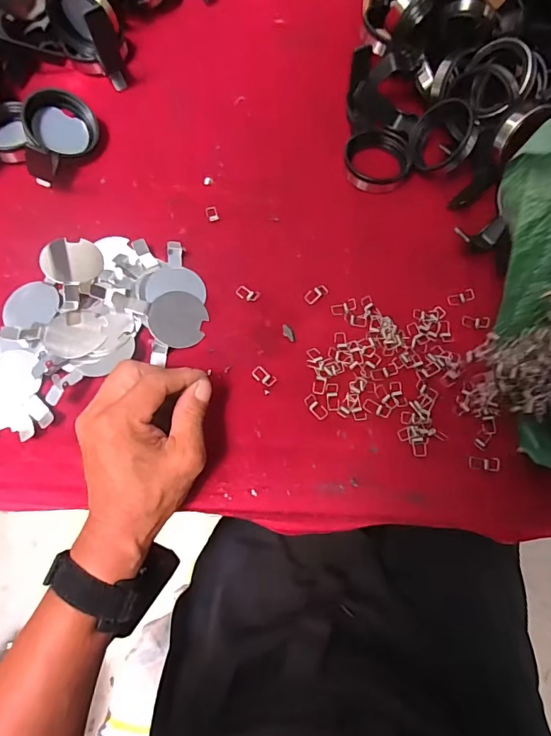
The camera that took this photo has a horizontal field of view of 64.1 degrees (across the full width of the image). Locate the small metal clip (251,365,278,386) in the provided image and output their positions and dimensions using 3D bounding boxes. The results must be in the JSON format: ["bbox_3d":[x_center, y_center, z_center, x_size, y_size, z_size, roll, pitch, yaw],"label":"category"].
[{"bbox_3d":[-0.010,0.007,0.398,0.024,0.004,0.012,36,74,9],"label":"small metal clip"}]

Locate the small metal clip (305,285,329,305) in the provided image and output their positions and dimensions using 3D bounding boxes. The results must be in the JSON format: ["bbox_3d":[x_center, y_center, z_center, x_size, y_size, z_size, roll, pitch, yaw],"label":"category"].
[{"bbox_3d":[0.040,-0.073,0.432,0.025,0.004,0.013,-36,77,-13],"label":"small metal clip"}]

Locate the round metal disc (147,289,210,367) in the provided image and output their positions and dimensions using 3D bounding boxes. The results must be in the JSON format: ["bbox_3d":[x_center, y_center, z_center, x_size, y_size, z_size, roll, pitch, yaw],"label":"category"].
[{"bbox_3d":[-0.091,-0.042,0.411,0.052,0.008,0.064,-9,72,-5],"label":"round metal disc"}]

